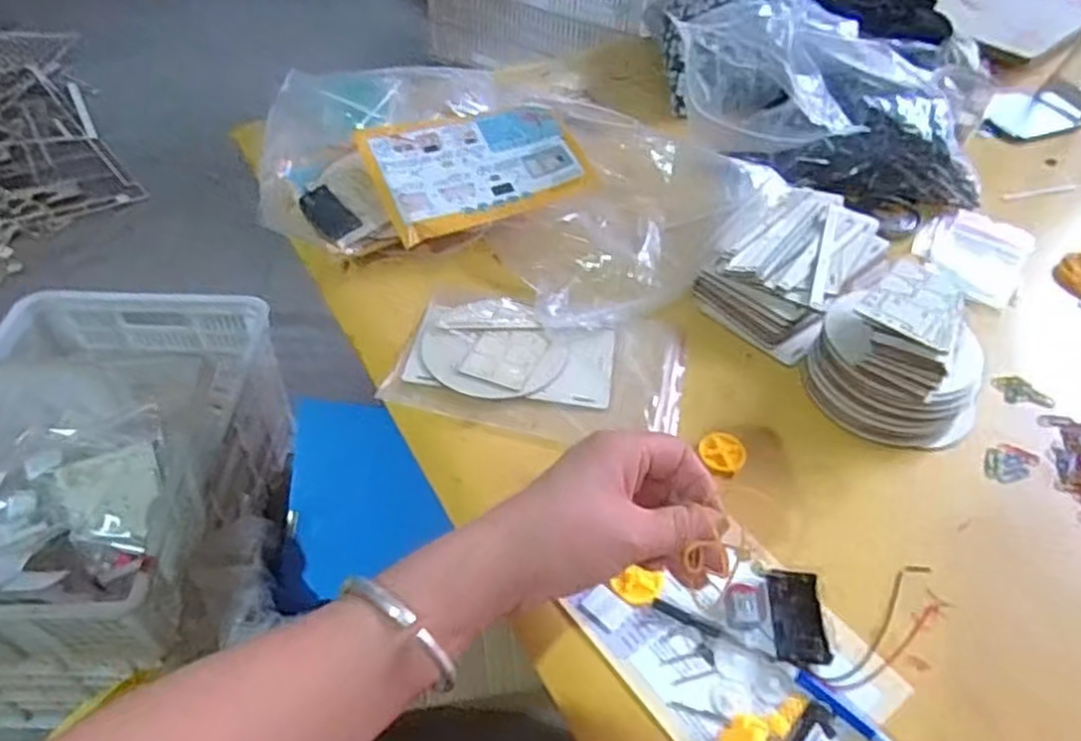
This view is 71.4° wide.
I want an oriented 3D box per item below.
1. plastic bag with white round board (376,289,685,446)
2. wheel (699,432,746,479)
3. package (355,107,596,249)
[{"bbox_3d":[0.001,-0.004,0.623,0.229,0.011,0.140,9,47,7],"label":"plastic bag with white round board"},{"bbox_3d":[0.137,0.062,0.567,0.035,0.006,0.038,1,47,-1],"label":"wheel"},{"bbox_3d":[-0.063,-0.206,0.751,0.204,0.020,0.131,-18,66,-18],"label":"package"}]

